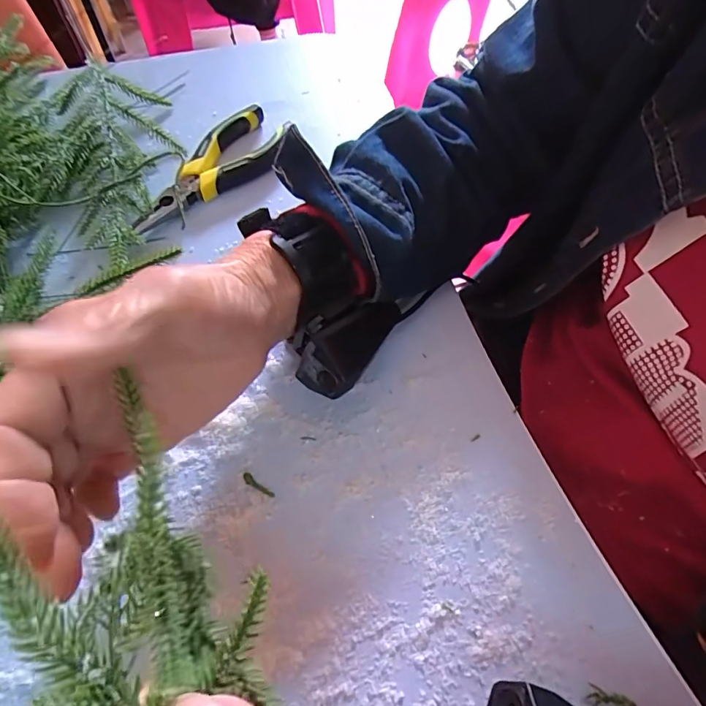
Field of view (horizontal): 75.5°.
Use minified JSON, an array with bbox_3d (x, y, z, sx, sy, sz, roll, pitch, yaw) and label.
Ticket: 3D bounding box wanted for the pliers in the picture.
[{"bbox_3d":[-0.105,-0.136,0.341,0.050,0.019,0.140,34,65,17],"label":"pliers"}]

